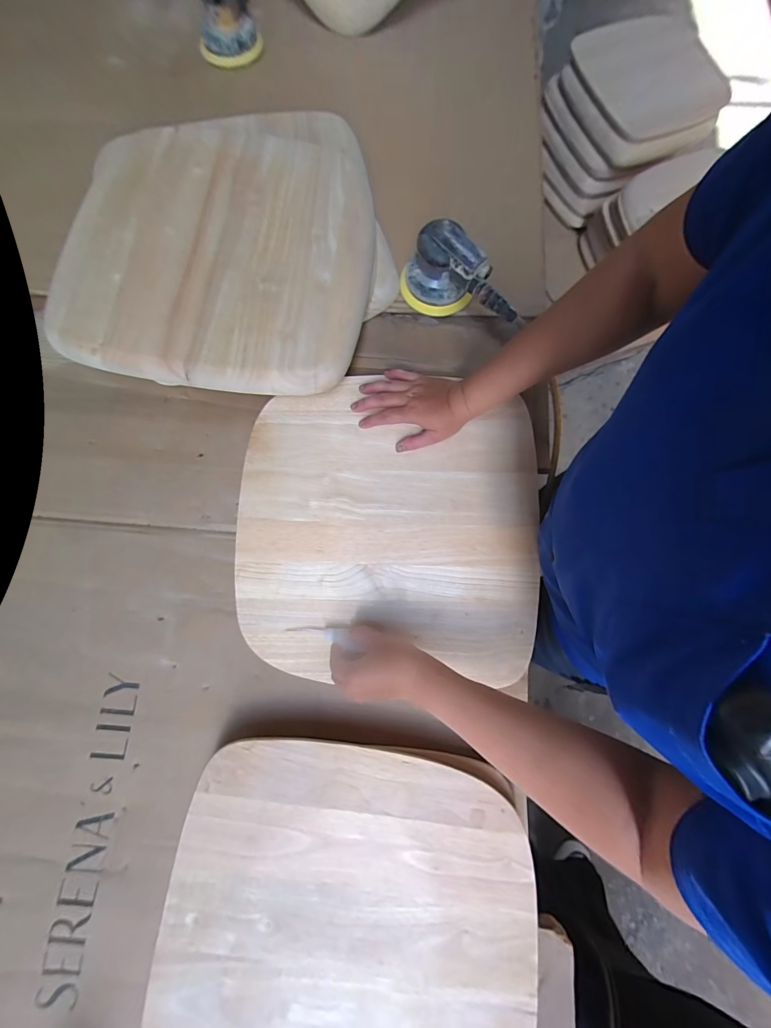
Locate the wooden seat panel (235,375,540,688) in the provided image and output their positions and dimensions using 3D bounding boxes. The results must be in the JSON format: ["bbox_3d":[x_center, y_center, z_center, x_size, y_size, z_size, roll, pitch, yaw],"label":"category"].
[{"bbox_3d":[0.005,0.022,0.502,0.408,0.041,0.377,4,78,1],"label":"wooden seat panel"}]

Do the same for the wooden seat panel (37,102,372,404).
[{"bbox_3d":[-0.225,-0.406,0.521,0.418,0.048,0.472,8,78,1],"label":"wooden seat panel"}]

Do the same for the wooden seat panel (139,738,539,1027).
[{"bbox_3d":[-0.044,0.493,0.396,0.405,0.017,0.419,9,78,2],"label":"wooden seat panel"}]

